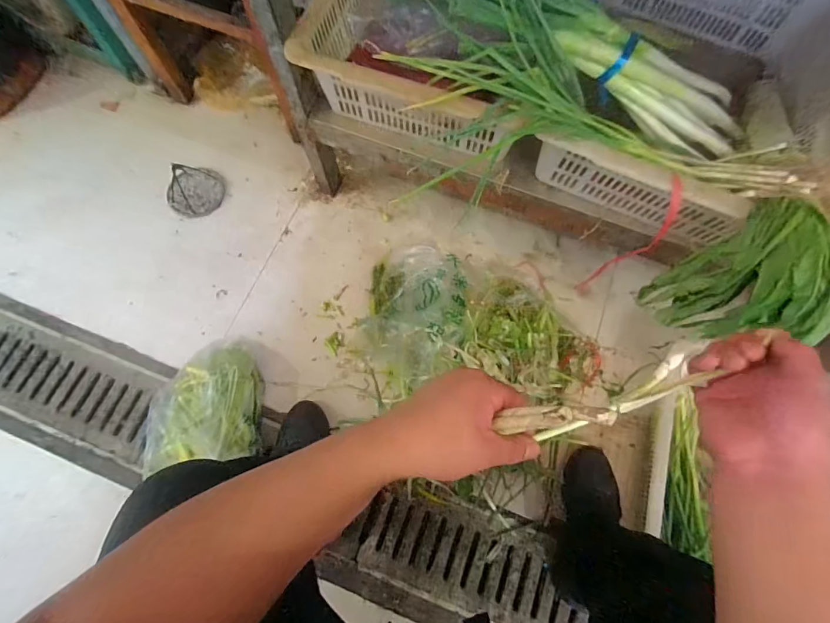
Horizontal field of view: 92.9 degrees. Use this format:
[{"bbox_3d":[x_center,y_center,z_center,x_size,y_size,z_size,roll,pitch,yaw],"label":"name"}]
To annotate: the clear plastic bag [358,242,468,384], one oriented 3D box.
[{"bbox_3d":[-0.002,0.000,0.860,0.215,0.123,0.284,9,72,2],"label":"clear plastic bag"}]

